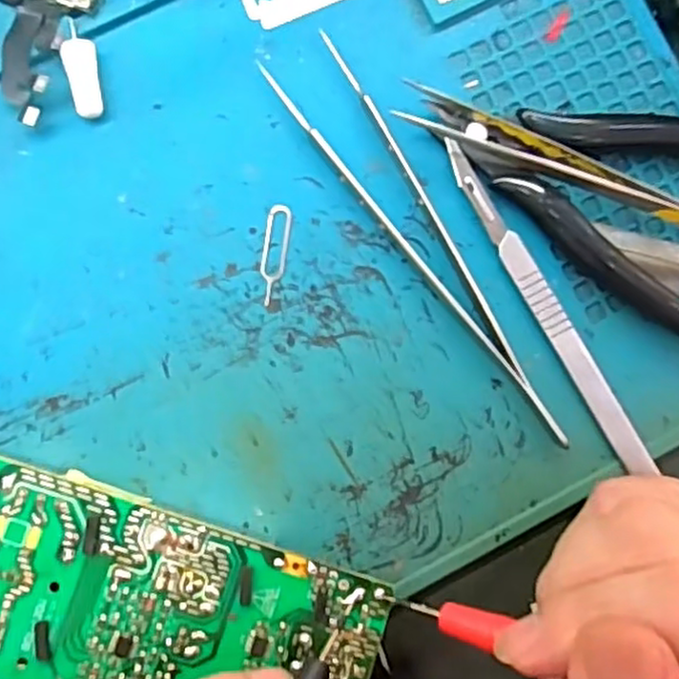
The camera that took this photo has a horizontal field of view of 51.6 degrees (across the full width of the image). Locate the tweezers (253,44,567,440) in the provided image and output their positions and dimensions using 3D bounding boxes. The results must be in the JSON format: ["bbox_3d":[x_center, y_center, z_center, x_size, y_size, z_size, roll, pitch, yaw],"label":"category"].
[{"bbox_3d":[0.030,-0.037,0.228,0.025,0.009,0.151,-37,89,-4],"label":"tweezers"}]

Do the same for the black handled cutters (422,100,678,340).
[{"bbox_3d":[0.085,-0.052,0.230,0.113,0.012,0.070,26,86,-1],"label":"black handled cutters"}]

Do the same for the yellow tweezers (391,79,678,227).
[{"bbox_3d":[0.082,-0.051,0.231,0.131,0.010,0.011,24,86,-1],"label":"yellow tweezers"}]

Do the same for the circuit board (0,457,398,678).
[{"bbox_3d":[-0.055,0.077,0.208,0.132,0.028,0.056,18,86,-1],"label":"circuit board"}]

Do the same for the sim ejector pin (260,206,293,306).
[{"bbox_3d":[-0.021,-0.028,0.229,0.008,0.004,0.033,8,86,-2],"label":"sim ejector pin"}]

